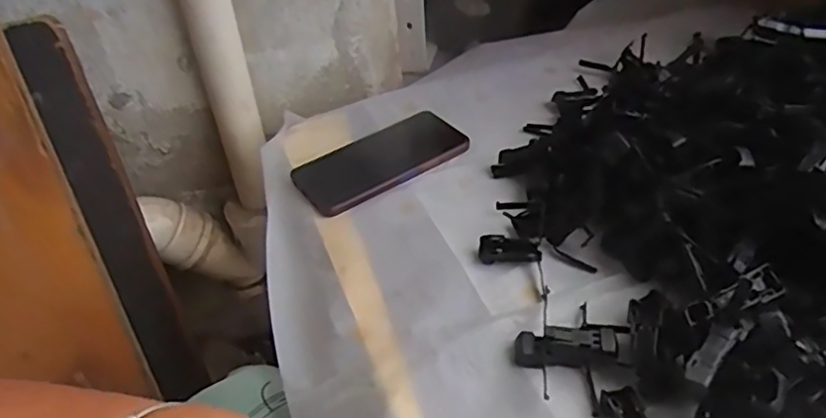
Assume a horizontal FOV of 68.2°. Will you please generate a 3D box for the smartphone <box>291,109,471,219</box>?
[{"bbox_3d":[-0.032,-0.049,0.597,0.165,0.006,0.083,-29,48,-23],"label":"smartphone"}]

